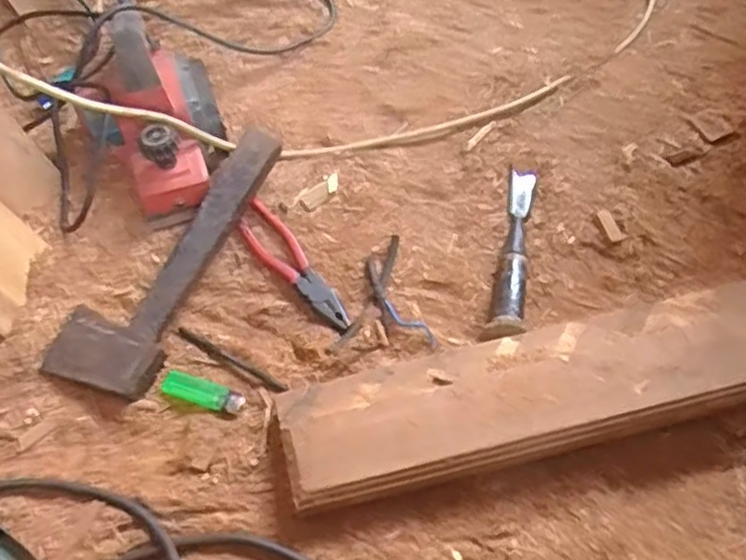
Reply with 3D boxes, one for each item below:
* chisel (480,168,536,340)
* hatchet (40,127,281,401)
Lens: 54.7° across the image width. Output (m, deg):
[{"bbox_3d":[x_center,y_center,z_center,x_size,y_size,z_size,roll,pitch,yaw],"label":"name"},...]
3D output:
[{"bbox_3d":[0.153,-0.037,0.793,0.037,0.030,0.233,11,60,4],"label":"chisel"},{"bbox_3d":[-0.220,-0.034,0.765,0.113,0.058,0.319,20,61,9],"label":"hatchet"}]

